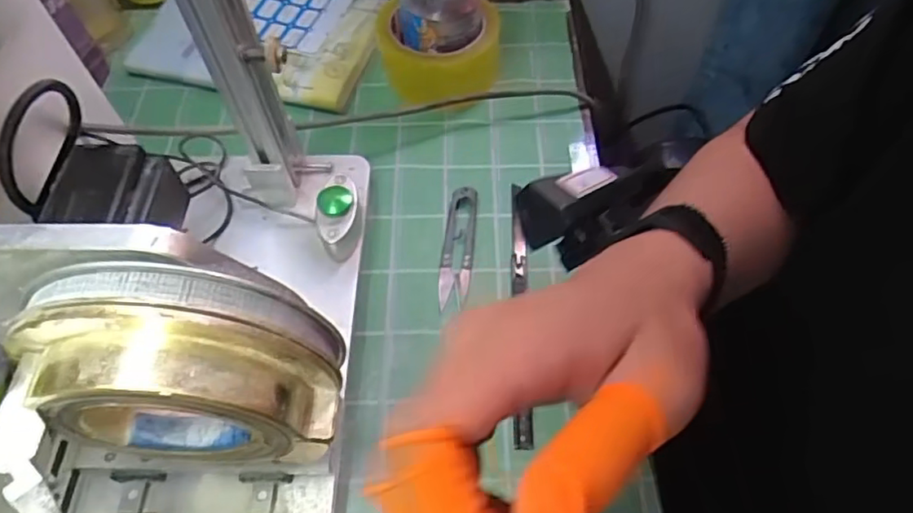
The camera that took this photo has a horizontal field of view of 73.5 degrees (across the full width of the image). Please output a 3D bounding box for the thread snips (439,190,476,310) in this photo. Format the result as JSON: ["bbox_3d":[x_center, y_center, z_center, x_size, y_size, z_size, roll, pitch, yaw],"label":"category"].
[{"bbox_3d":[0.001,-0.008,0.441,0.022,0.011,0.095,5,58,4],"label":"thread snips"}]

